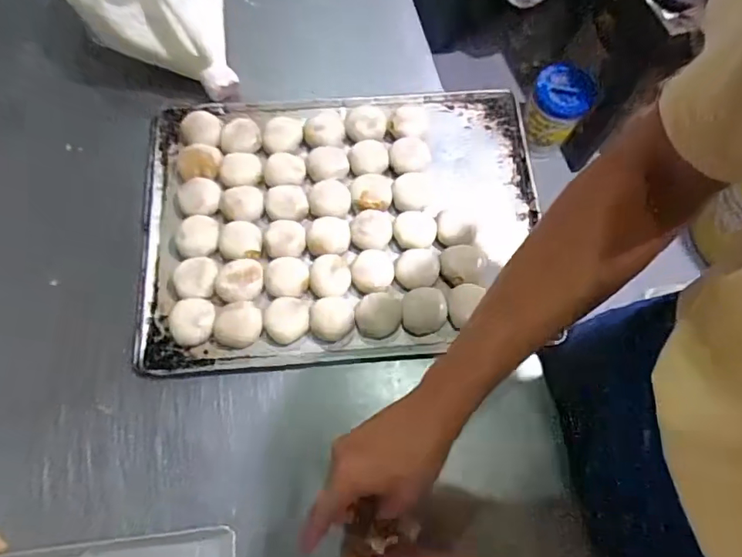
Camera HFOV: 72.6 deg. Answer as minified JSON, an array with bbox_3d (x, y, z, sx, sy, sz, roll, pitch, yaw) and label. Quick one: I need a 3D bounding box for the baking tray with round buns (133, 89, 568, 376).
[{"bbox_3d":[-0.034,-0.073,0.597,0.466,0.038,0.343,-4,70,-4],"label":"baking tray with round buns"}]

